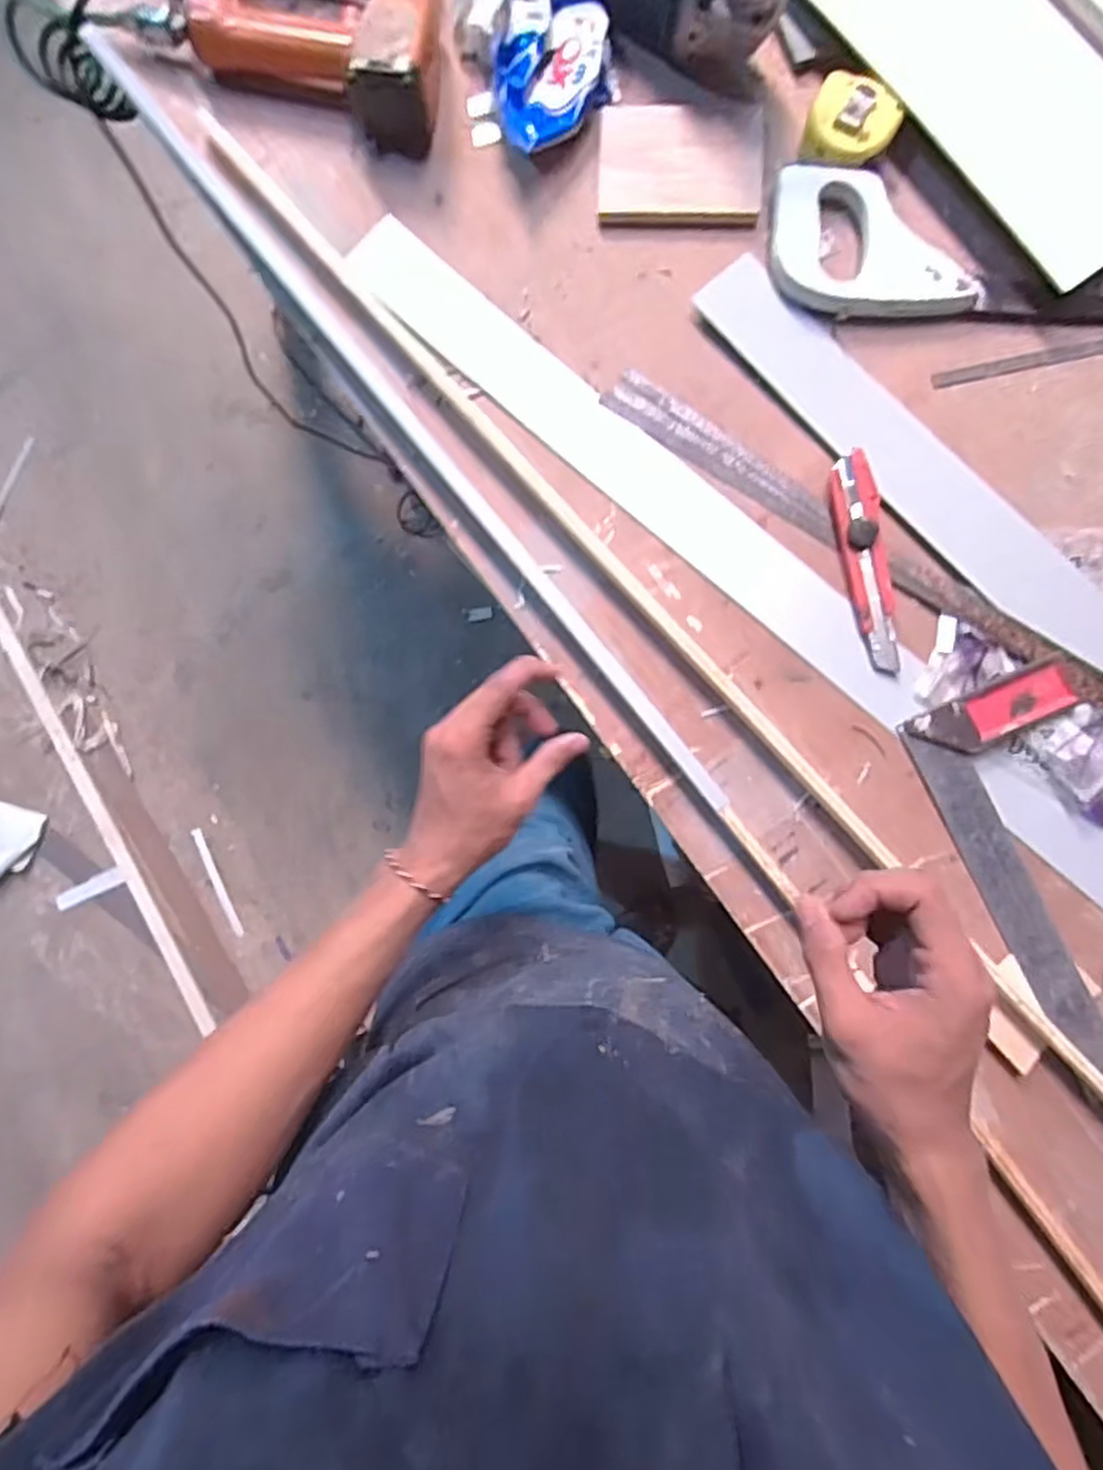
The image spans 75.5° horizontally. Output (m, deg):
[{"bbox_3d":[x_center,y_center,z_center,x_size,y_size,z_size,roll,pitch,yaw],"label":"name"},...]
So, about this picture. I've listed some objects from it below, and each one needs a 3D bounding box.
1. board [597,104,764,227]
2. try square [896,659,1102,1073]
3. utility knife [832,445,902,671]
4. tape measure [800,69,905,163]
[{"bbox_3d":[0.101,-0.449,0.561,0.125,0.012,0.090,3,87,3],"label":"board"},{"bbox_3d":[0.377,0.098,0.518,0.121,0.016,0.289,-24,86,1],"label":"try square"},{"bbox_3d":[0.238,-0.131,0.536,0.035,0.014,0.163,-10,86,2],"label":"utility knife"},{"bbox_3d":[0.231,-0.469,0.543,0.064,0.027,0.073,22,88,4],"label":"tape measure"}]

